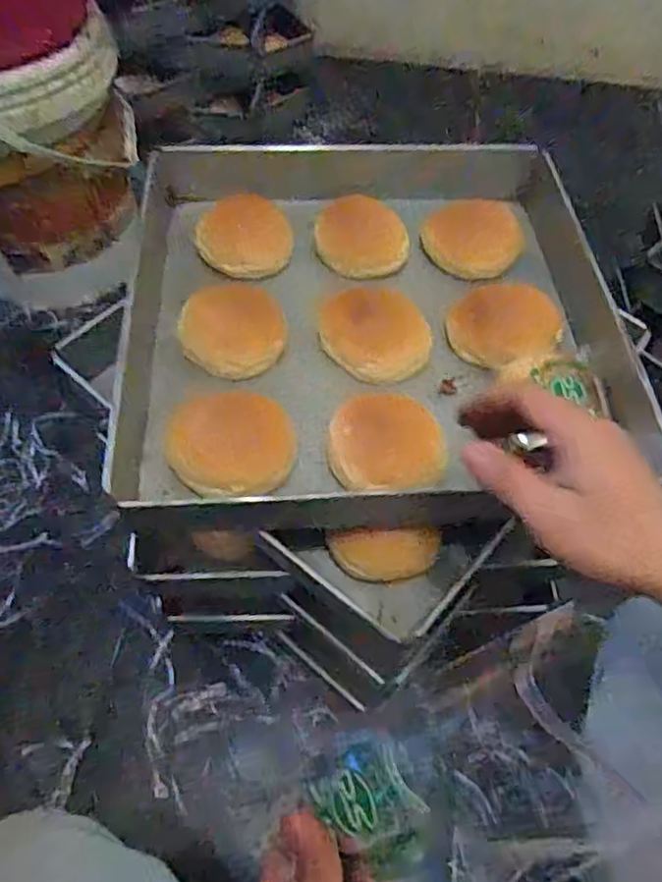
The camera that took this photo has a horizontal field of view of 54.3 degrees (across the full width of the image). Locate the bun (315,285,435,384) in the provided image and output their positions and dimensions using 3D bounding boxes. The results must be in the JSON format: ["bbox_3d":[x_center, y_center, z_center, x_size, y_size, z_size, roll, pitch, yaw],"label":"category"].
[{"bbox_3d":[0.040,-0.100,0.603,0.106,0.032,0.082,34,63,18],"label":"bun"}]

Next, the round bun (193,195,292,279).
[{"bbox_3d":[-0.088,-0.212,0.660,0.098,0.038,0.089,-8,59,-7],"label":"round bun"}]

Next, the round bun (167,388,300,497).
[{"bbox_3d":[-0.078,0.004,0.516,0.102,0.040,0.080,-11,59,-9],"label":"round bun"}]

